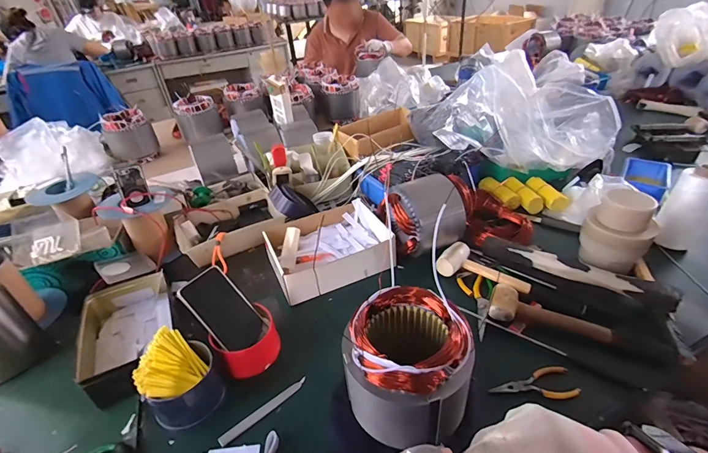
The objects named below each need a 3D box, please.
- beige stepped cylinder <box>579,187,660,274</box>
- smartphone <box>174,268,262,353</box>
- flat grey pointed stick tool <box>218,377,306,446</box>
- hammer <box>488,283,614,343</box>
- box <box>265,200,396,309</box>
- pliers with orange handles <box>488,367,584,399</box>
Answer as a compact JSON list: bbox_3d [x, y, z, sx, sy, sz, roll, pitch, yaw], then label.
[{"bbox_3d":[0.489,0.004,0.659,0.108,0.129,0.098,23,45,33],"label":"beige stepped cylinder"},{"bbox_3d":[-0.212,0.137,0.588,0.140,0.009,0.078,52,51,-2],"label":"smartphone"},{"bbox_3d":[-0.130,0.268,0.523,0.136,0.005,0.016,-29,43,-29],"label":"flat grey pointed stick tool"},{"bbox_3d":[0.324,0.142,0.592,0.184,0.036,0.056,9,39,19],"label":"hammer"},{"bbox_3d":[-0.050,0.042,0.766,0.252,0.059,0.195,-18,38,-16],"label":"box"},{"bbox_3d":[0.262,0.231,0.525,0.122,0.005,0.047,-5,36,0],"label":"pliers with orange handles"}]

